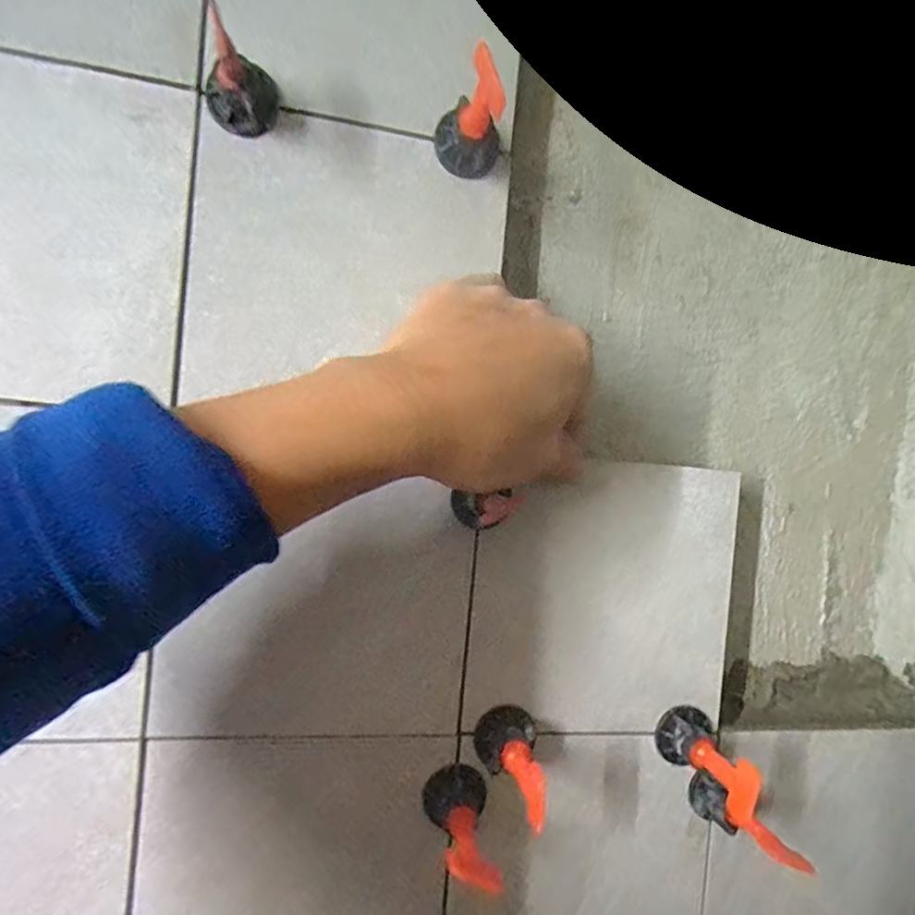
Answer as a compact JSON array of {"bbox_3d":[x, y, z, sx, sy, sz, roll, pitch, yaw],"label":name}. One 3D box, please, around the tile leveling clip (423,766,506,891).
[{"bbox_3d":[0.002,0.174,0.256,0.031,0.026,0.051,5,1,-7],"label":"tile leveling clip"}]

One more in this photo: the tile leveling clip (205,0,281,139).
[{"bbox_3d":[-0.093,-0.163,0.235,0.031,0.025,0.045,5,1,-22],"label":"tile leveling clip"}]

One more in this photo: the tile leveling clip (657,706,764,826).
[{"bbox_3d":[0.126,0.155,0.278,0.033,0.030,0.056,5,1,4],"label":"tile leveling clip"}]

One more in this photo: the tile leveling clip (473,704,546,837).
[{"bbox_3d":[0.032,0.154,0.265,0.030,0.029,0.056,5,18,-22],"label":"tile leveling clip"}]

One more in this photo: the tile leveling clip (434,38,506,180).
[{"bbox_3d":[0.006,-0.158,0.252,0.031,0.031,0.047,5,1,-2],"label":"tile leveling clip"}]

